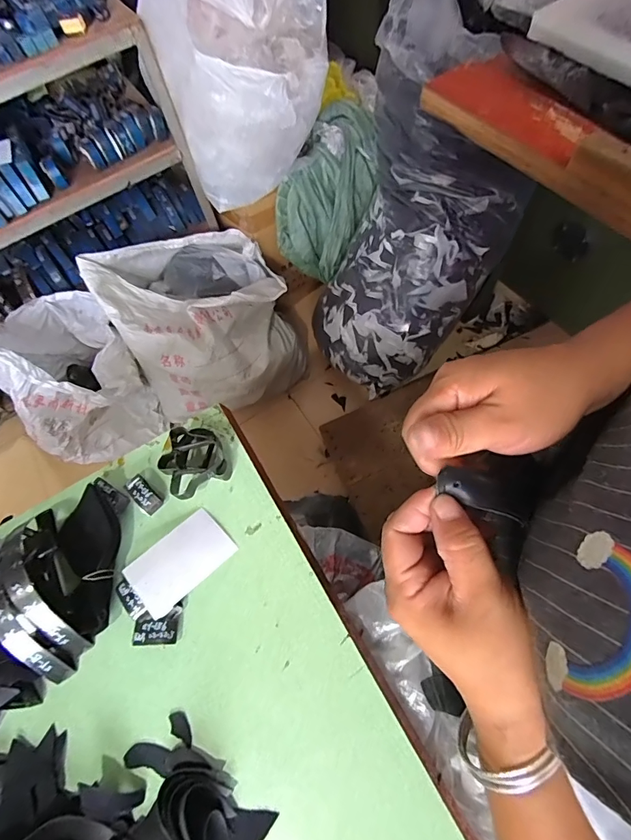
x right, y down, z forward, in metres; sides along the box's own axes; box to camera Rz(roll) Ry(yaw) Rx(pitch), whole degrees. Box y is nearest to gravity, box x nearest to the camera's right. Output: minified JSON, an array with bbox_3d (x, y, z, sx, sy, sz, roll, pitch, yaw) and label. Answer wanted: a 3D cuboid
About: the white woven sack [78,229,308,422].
[{"bbox_3d":[-0.385,-0.336,1.531,0.589,0.537,0.505,-33,67,-14],"label":"white woven sack"}]

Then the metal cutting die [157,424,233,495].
[{"bbox_3d":[-0.221,0.068,0.738,0.113,0.057,0.125,-35,68,-15],"label":"metal cutting die"}]

